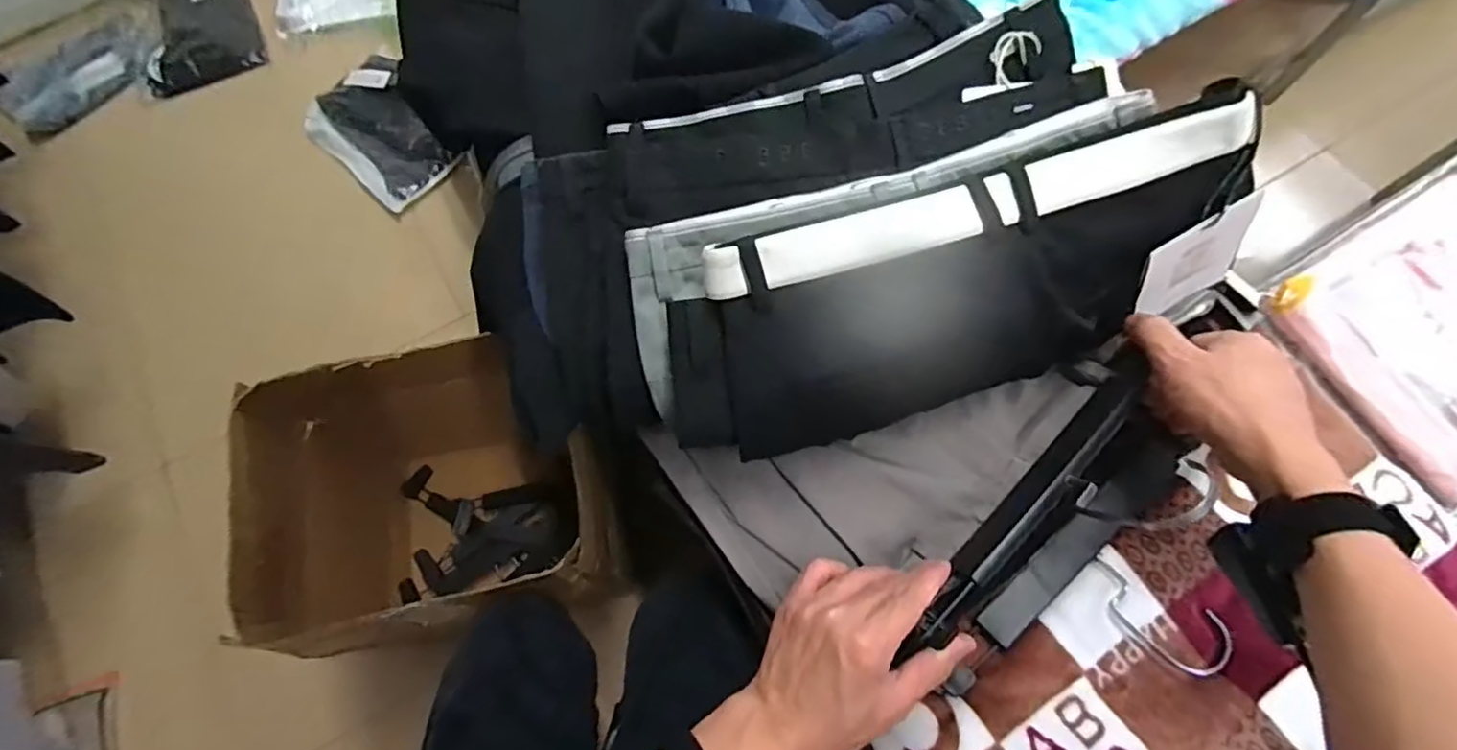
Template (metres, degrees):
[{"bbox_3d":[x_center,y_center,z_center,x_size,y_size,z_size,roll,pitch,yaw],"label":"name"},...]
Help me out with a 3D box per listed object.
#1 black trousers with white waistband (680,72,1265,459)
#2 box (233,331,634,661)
[{"bbox_3d":[0.150,-0.053,0.435,0.395,0.050,0.158,-16,113,-2],"label":"black trousers with white waistband"},{"bbox_3d":[-0.384,0.199,0.933,0.431,0.479,0.309,-11,70,-3],"label":"box"}]

